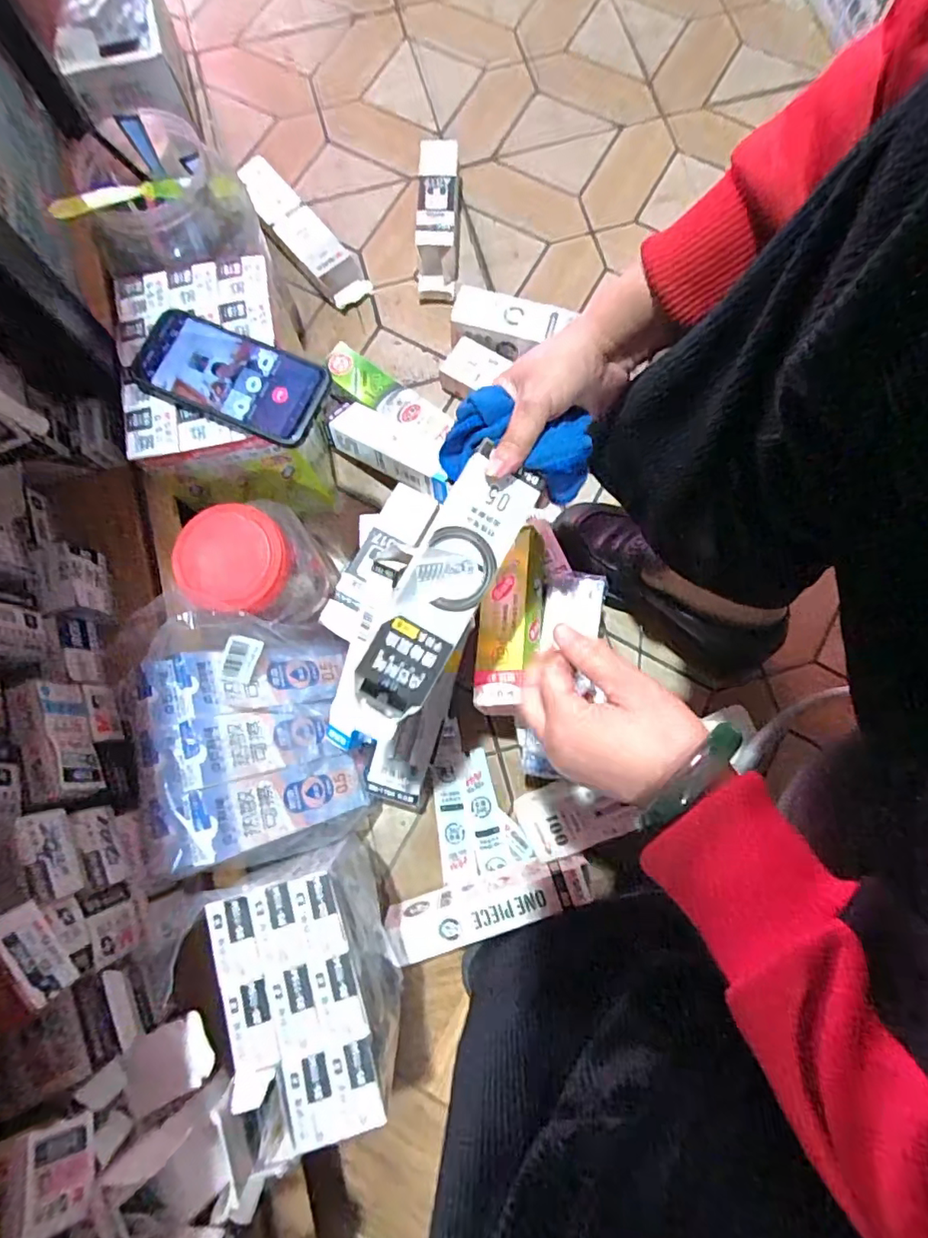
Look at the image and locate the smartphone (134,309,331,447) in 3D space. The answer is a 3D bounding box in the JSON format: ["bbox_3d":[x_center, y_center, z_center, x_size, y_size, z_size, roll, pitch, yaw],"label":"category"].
[{"bbox_3d":[-0.200,-0.208,0.482,0.165,0.017,0.078,23,80,6],"label":"smartphone"}]

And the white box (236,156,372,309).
[{"bbox_3d":[-0.210,-0.492,0.710,0.055,0.049,0.226,-40,80,-6],"label":"white box"}]

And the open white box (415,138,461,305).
[{"bbox_3d":[-0.032,-0.502,0.704,0.054,0.055,0.199,0,79,1],"label":"open white box"}]

